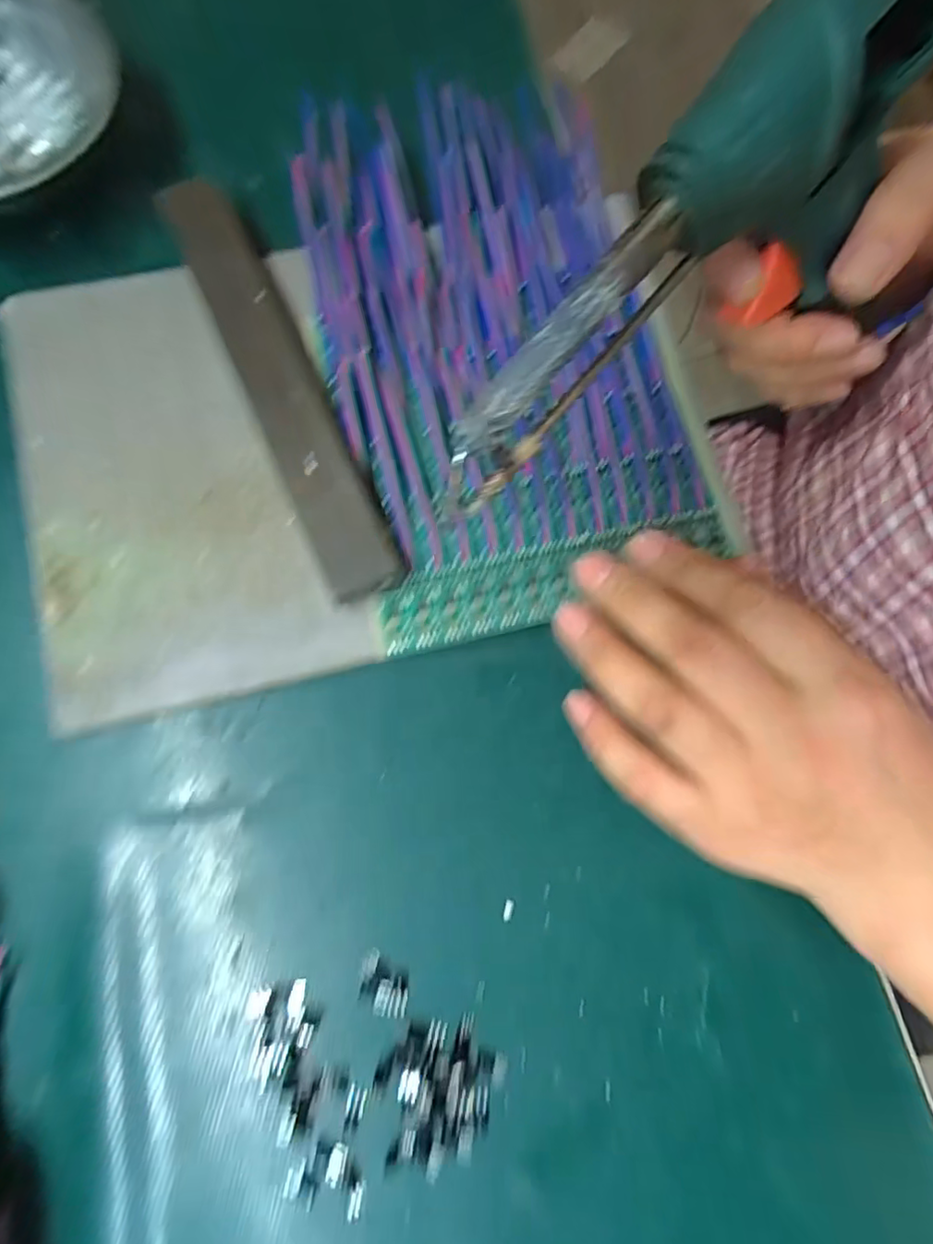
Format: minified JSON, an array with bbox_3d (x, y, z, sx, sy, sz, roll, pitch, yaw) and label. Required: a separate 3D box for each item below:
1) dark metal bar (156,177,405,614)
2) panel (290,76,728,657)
[{"bbox_3d":[-0.080,-0.102,0.253,0.031,0.014,0.200,-24,80,-9],"label":"dark metal bar"},{"bbox_3d":[0.015,-0.126,0.266,0.154,0.029,0.251,-14,80,-4],"label":"panel"}]

